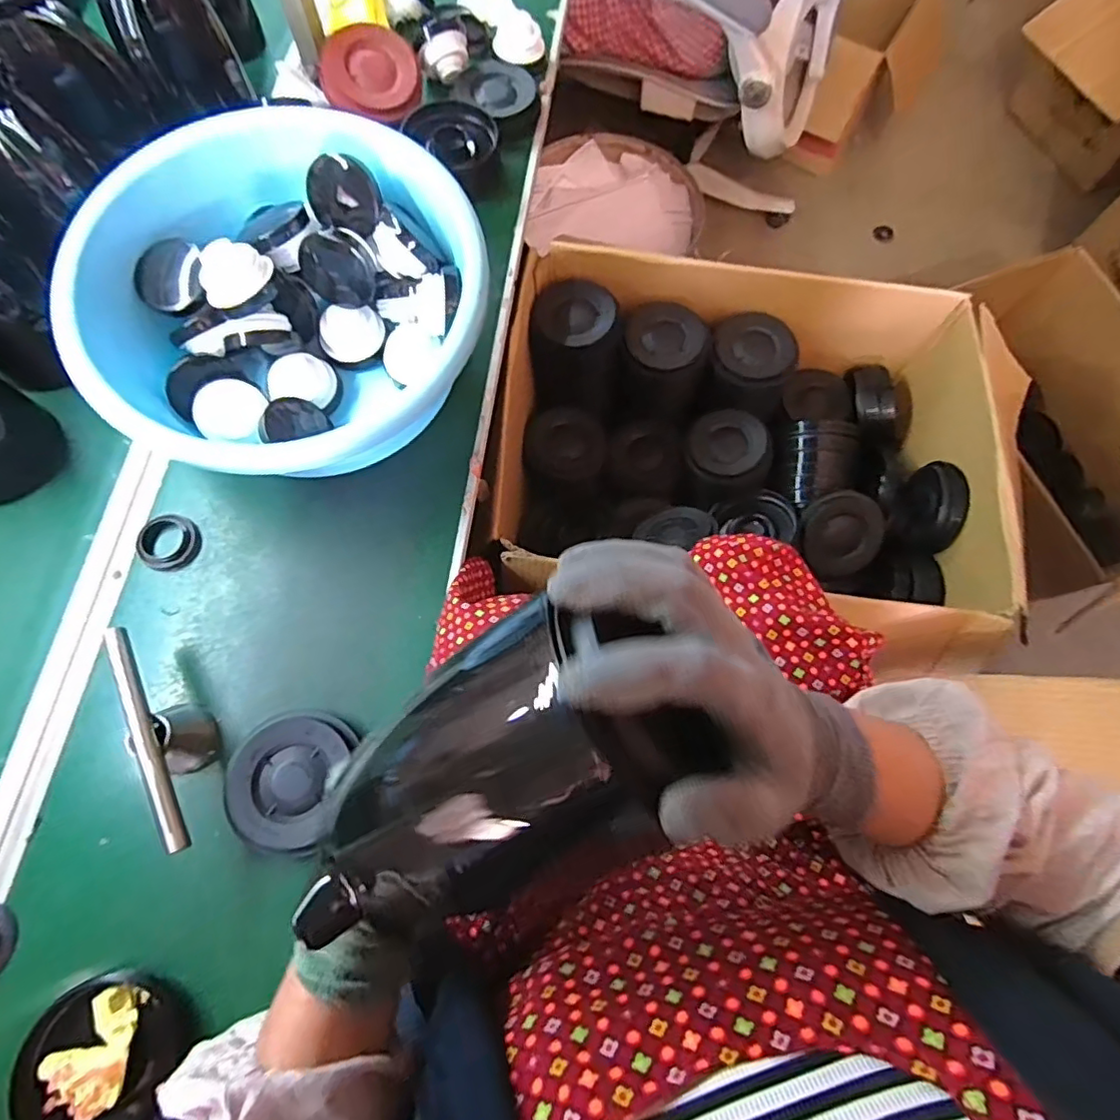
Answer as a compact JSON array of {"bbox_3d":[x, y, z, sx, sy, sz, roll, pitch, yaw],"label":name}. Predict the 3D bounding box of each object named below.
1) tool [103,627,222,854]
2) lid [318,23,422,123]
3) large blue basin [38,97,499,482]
[{"bbox_3d":[-0.336,0.149,0.507,0.041,0.064,0.192,-27,75,-10],"label":"tool"},{"bbox_3d":[-0.229,-0.598,0.719,0.112,0.019,0.107,-2,96,-16],"label":"lid"},{"bbox_3d":[-0.266,-0.244,0.594,0.370,0.152,0.329,-36,76,-12],"label":"large blue basin"}]

